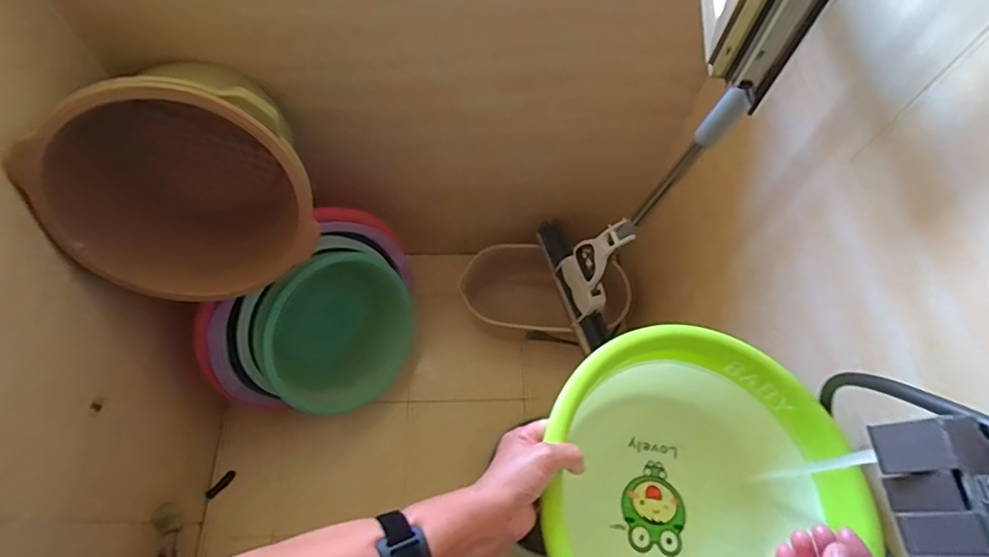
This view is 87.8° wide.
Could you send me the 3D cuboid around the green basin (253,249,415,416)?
[{"bbox_3d":[-0.377,0.113,1.205,0.361,0.382,0.140,-40,40,-24],"label":"green basin"}]

